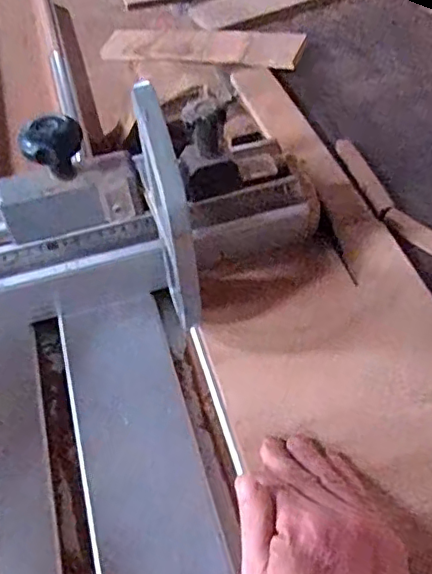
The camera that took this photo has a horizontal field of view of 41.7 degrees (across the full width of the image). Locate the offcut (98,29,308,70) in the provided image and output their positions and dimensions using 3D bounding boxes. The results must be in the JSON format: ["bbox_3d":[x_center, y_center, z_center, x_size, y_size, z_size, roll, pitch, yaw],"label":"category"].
[{"bbox_3d":[-0.026,-0.327,0.767,0.295,0.010,0.062,14,66,25],"label":"offcut"}]

